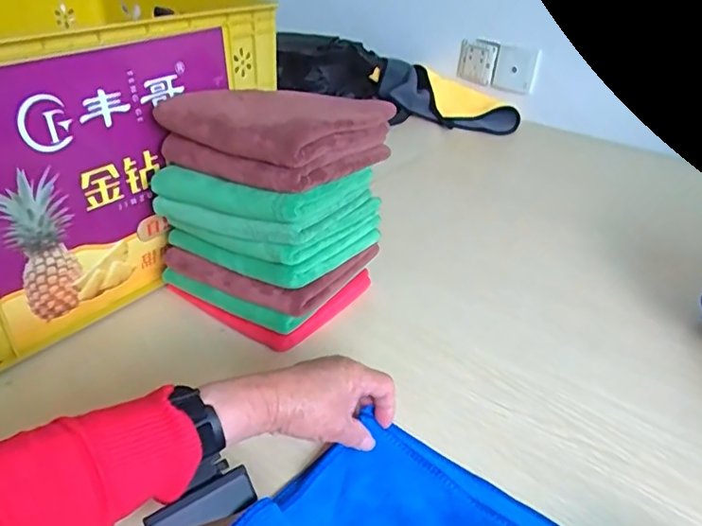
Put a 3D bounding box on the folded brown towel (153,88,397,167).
[{"bbox_3d":[-0.073,-0.144,0.523,0.176,0.036,0.165,23,39,28],"label":"folded brown towel"}]

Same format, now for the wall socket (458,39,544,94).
[{"bbox_3d":[0.338,-0.454,1.255,0.184,0.091,0.023,23,39,29],"label":"wall socket"}]

